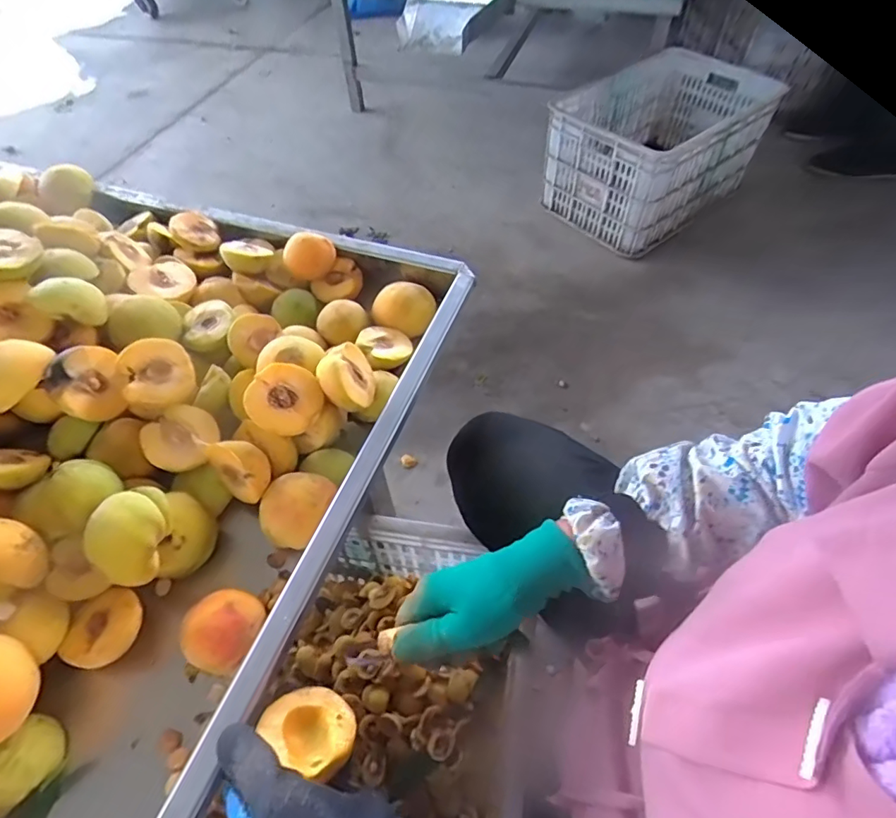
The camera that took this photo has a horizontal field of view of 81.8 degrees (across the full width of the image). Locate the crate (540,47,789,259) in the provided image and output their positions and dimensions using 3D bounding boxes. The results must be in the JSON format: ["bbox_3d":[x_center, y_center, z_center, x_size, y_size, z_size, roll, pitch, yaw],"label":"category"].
[{"bbox_3d":[0.534,-0.676,1.325,0.537,0.267,0.330,-34,60,-21],"label":"crate"}]

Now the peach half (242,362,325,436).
[{"bbox_3d":[-0.152,-0.007,0.480,0.063,0.026,0.064,6,73,-22],"label":"peach half"}]

